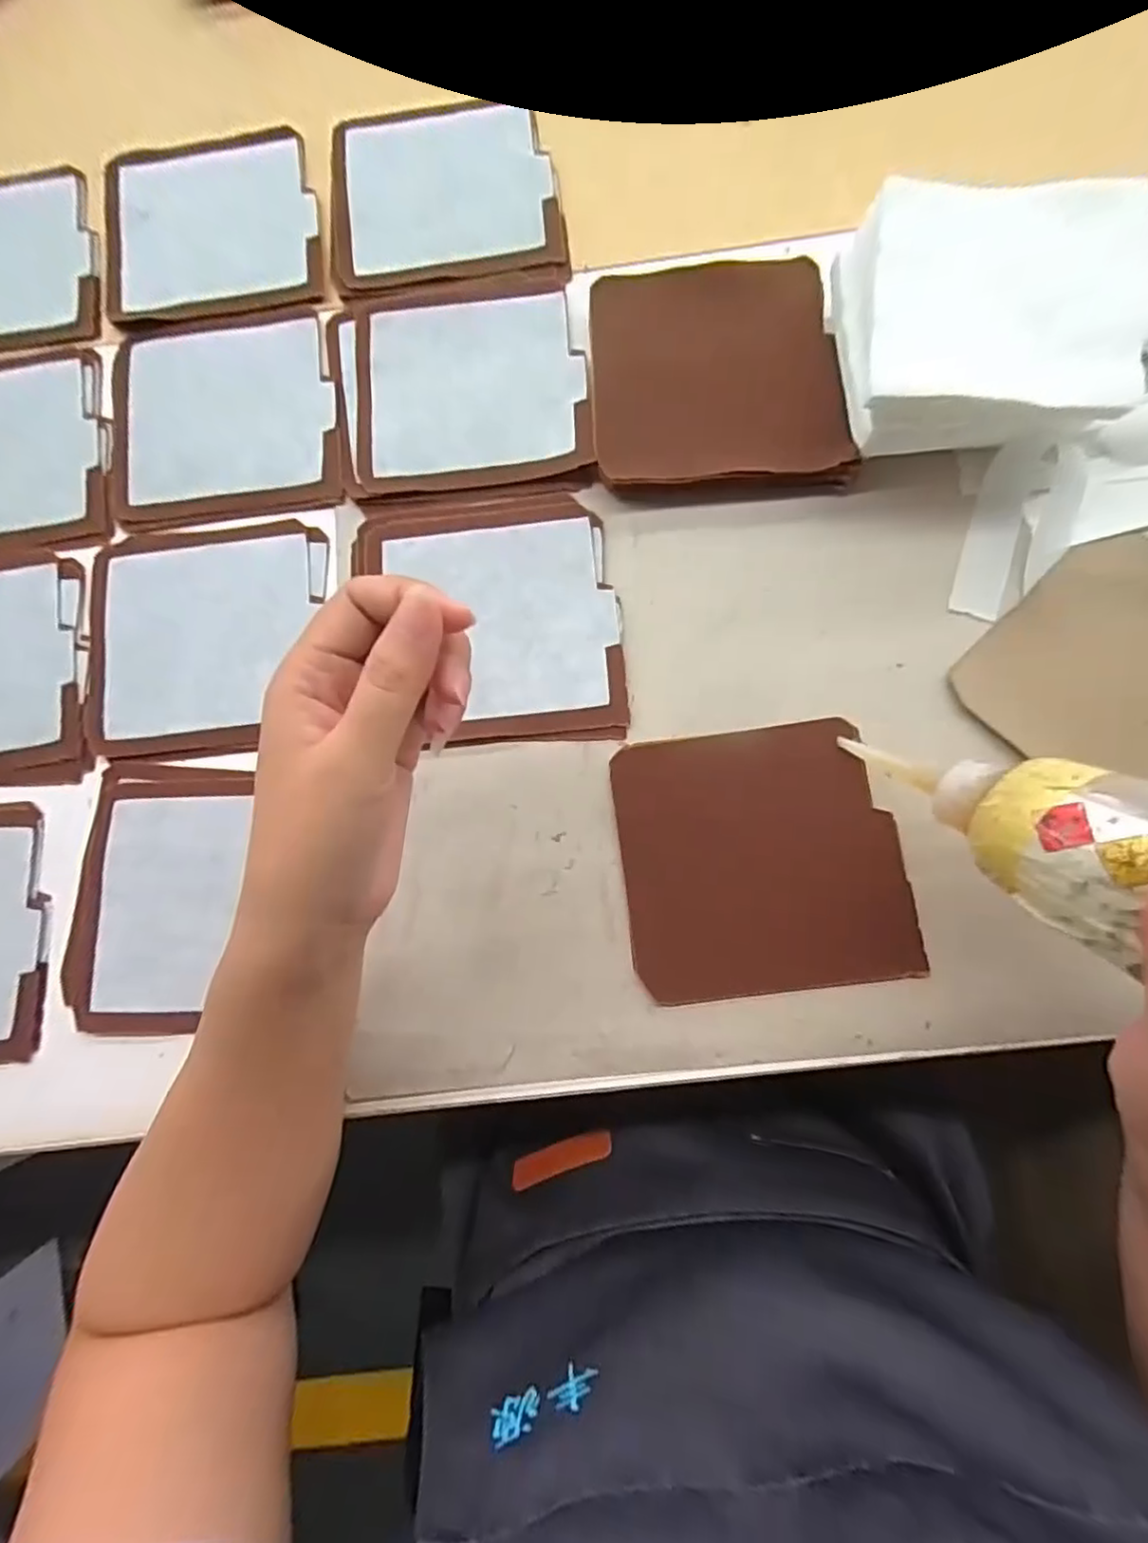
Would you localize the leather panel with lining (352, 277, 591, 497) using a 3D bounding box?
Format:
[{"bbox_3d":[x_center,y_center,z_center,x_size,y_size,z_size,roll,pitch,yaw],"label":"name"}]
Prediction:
[{"bbox_3d":[-0.060,-0.225,0.367,0.130,0.005,0.121,-6,82,3],"label":"leather panel with lining"}]

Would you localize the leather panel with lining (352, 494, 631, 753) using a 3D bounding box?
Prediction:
[{"bbox_3d":[-0.045,-0.081,0.341,0.135,0.007,0.138,-5,82,3],"label":"leather panel with lining"}]

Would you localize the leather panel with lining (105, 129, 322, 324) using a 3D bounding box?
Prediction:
[{"bbox_3d":[-0.222,-0.335,0.390,0.130,0.007,0.116,-6,82,3],"label":"leather panel with lining"}]

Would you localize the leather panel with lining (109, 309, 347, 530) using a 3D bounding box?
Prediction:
[{"bbox_3d":[-0.205,-0.211,0.373,0.128,0.004,0.122,-5,82,3],"label":"leather panel with lining"}]

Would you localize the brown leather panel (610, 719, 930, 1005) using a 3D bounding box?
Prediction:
[{"bbox_3d":[0.092,0.043,0.316,0.133,0.005,0.126,-7,82,3],"label":"brown leather panel"}]

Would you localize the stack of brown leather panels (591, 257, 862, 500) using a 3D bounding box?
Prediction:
[{"bbox_3d":[0.077,-0.219,0.352,0.131,0.014,0.136,-2,83,3],"label":"stack of brown leather panels"}]

